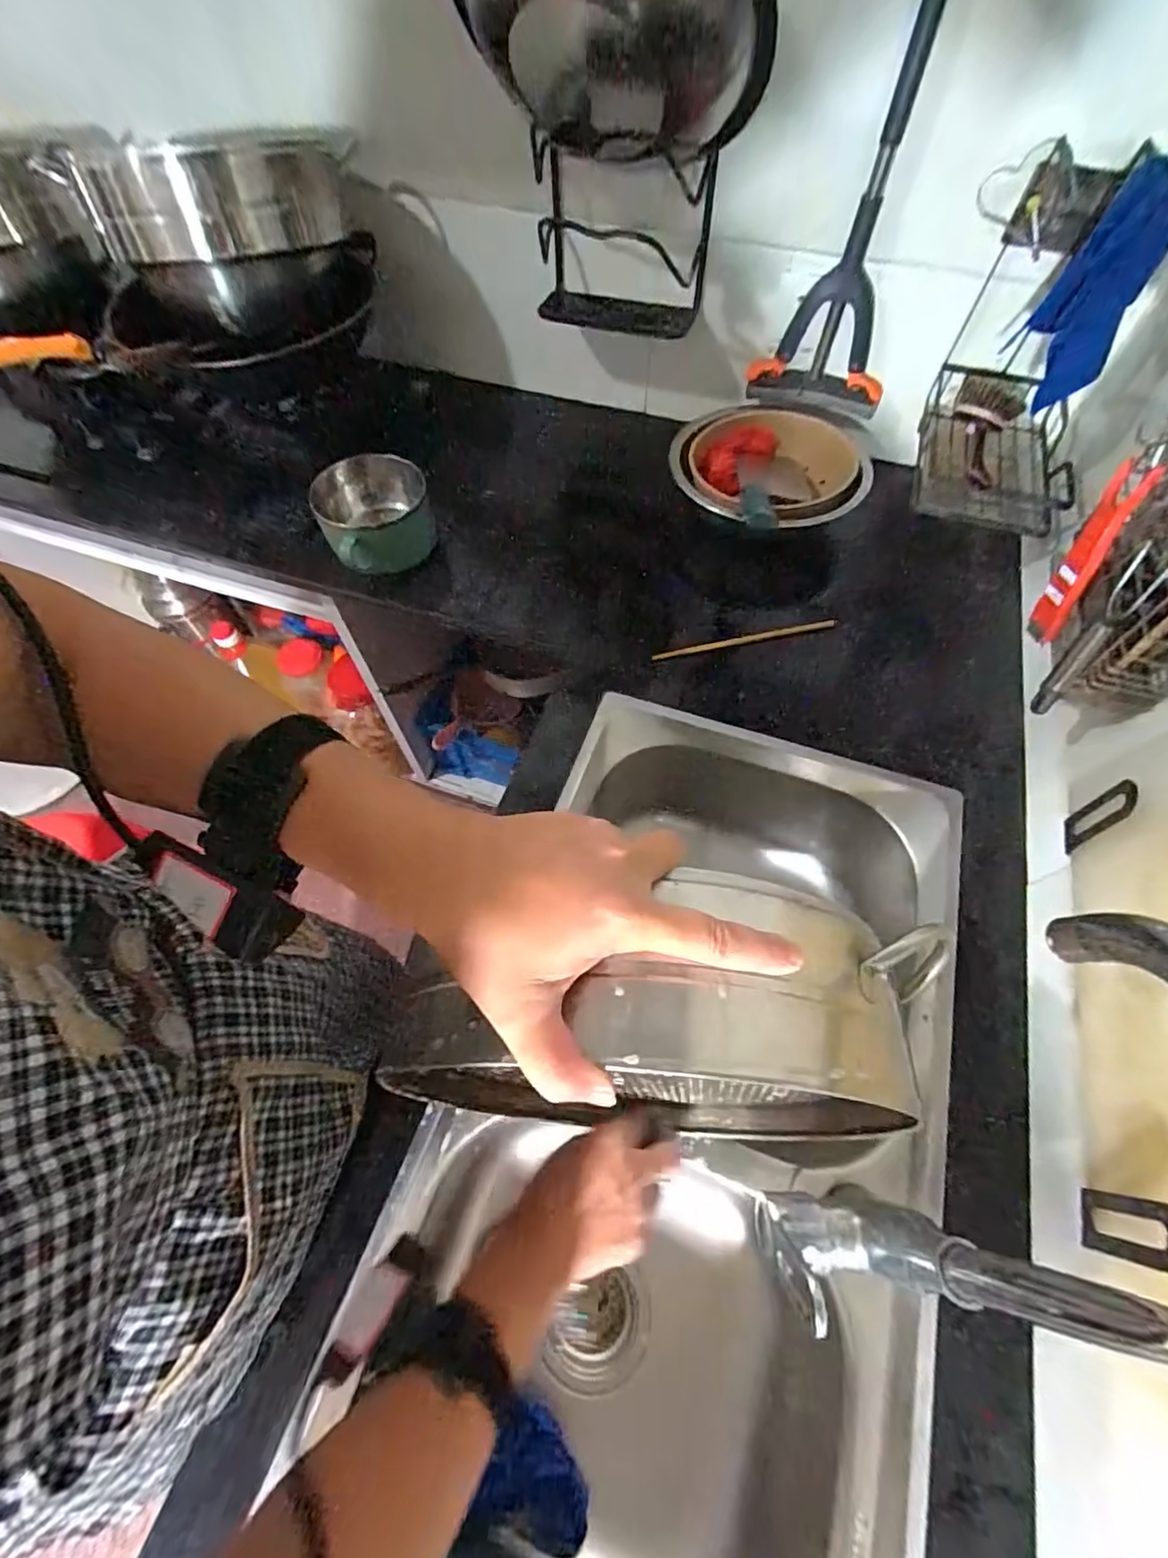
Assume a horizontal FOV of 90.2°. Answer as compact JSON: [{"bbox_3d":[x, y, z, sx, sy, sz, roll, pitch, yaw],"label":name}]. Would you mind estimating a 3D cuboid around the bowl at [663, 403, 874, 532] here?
[{"bbox_3d":[0.248,-0.413,0.799,0.245,0.091,0.249,0,61,0],"label":"bowl"}]

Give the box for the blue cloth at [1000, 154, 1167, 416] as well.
[{"bbox_3d":[0.492,-0.475,0.557,0.070,0.141,0.190,27,64,14],"label":"blue cloth"}]

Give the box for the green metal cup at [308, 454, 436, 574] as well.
[{"bbox_3d":[-0.267,-0.348,0.752,0.127,0.084,0.122,-13,62,-8],"label":"green metal cup"}]

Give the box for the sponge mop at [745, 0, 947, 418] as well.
[{"bbox_3d":[0.317,-0.619,0.672,0.167,0.365,0.073,12,61,6],"label":"sponge mop"}]

